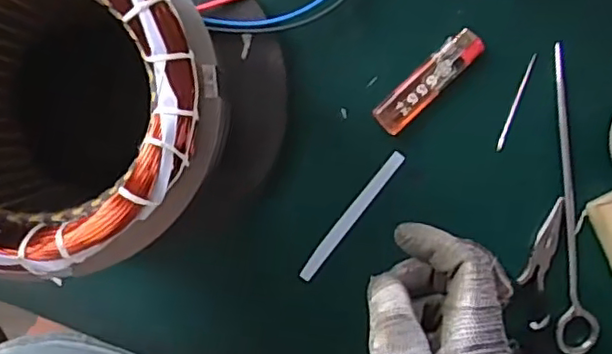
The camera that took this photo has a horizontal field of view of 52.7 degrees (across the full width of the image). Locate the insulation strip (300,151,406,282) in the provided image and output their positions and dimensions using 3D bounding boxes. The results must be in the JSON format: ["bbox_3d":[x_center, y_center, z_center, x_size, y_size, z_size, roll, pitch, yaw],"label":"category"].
[{"bbox_3d":[0.032,0.027,0.433,0.010,0.004,0.109,38,90,-8],"label":"insulation strip"}]

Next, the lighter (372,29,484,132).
[{"bbox_3d":[0.084,-0.065,0.423,0.087,0.011,0.023,-45,98,-1],"label":"lighter"}]

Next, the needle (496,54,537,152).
[{"bbox_3d":[0.149,-0.052,0.435,0.006,0.005,0.070,21,94,-7],"label":"needle"}]

